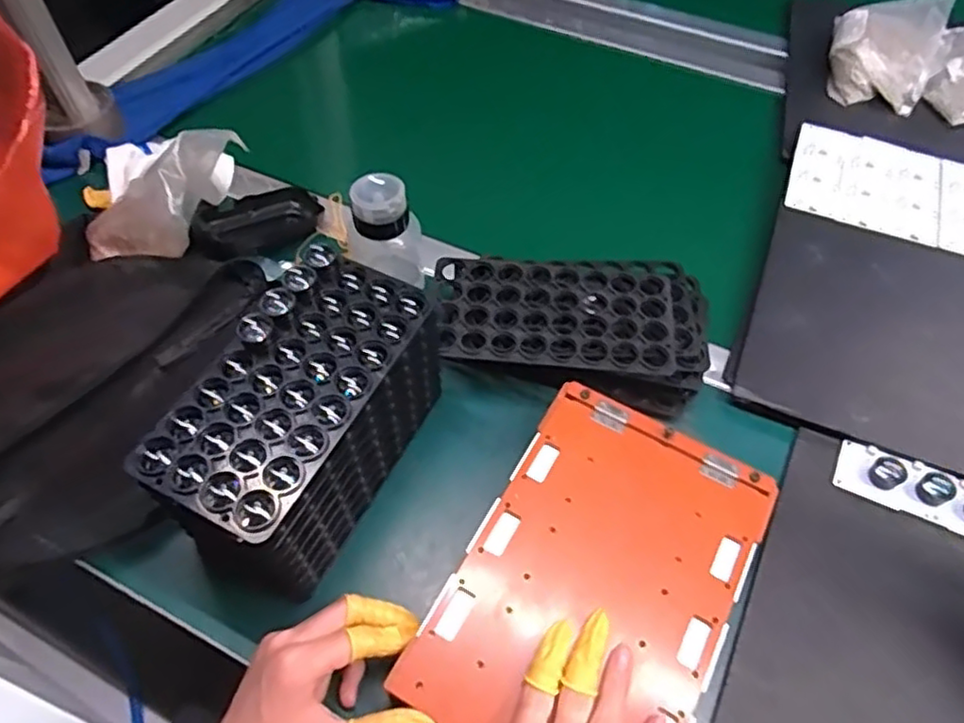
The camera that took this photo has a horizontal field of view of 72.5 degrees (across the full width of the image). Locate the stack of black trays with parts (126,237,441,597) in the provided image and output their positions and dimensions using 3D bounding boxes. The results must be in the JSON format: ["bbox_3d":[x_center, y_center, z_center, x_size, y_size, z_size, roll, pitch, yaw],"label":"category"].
[{"bbox_3d":[-0.118,0.040,0.456,0.098,0.134,0.195,23,59,15],"label":"stack of black trays with parts"}]

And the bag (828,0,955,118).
[{"bbox_3d":[0.475,-0.367,0.770,0.122,0.046,0.165,17,58,11],"label":"bag"}]

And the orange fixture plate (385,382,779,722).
[{"bbox_3d":[0.076,0.138,0.425,0.161,0.006,0.244,26,60,16],"label":"orange fixture plate"}]

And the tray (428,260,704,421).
[{"bbox_3d":[0.072,-0.027,0.549,0.216,0.051,0.117,3,56,2],"label":"tray"}]

